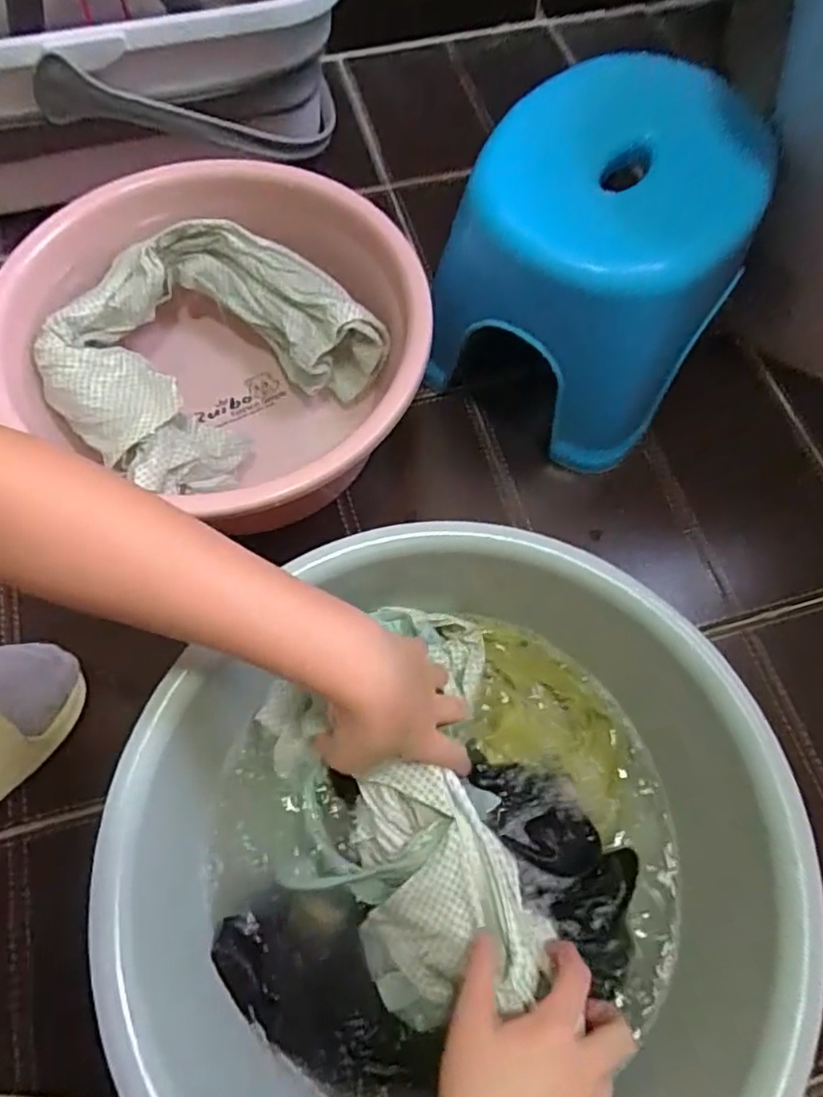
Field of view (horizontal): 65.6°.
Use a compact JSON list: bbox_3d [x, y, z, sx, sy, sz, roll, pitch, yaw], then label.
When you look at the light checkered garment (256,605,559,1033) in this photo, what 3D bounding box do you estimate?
[{"bbox_3d":[-0.010,0.170,0.431,0.161,0.053,0.255,-11,67,-5],"label":"light checkered garment"}]

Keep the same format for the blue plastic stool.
[{"bbox_3d":[0.154,-0.240,0.559,0.217,0.200,0.243,31,70,13],"label":"blue plastic stool"}]

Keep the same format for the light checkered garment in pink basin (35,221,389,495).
[{"bbox_3d":[-0.178,-0.168,0.542,0.242,0.057,0.217,-41,72,-16],"label":"light checkered garment in pink basin"}]

